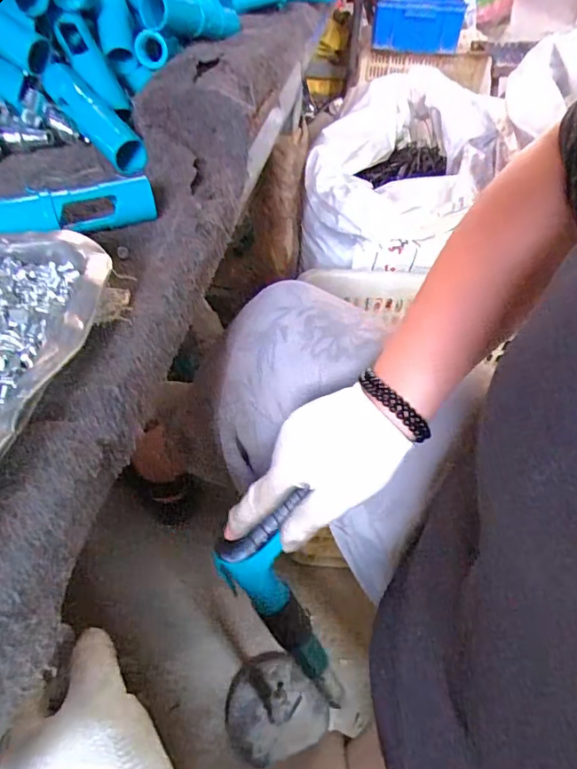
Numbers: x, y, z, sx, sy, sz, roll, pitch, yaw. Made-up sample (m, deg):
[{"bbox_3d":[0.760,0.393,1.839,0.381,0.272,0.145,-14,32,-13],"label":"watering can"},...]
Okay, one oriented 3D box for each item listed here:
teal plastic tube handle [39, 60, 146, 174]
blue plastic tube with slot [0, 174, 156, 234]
[{"bbox_3d":[-0.158,-0.217,0.411,0.026,0.027,0.130,-34,72,-29],"label":"teal plastic tube handle"},{"bbox_3d":[-0.148,-0.110,0.325,0.121,0.028,0.023,-11,49,-13],"label":"blue plastic tube with slot"}]

